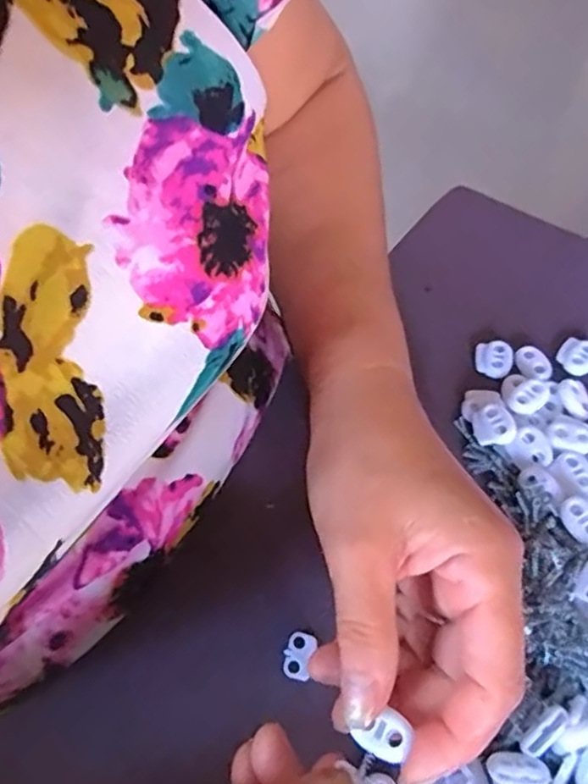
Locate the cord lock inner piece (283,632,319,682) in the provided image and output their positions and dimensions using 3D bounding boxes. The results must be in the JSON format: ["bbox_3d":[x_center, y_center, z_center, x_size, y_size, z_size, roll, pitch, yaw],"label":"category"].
[{"bbox_3d":[0.002,0.114,0.272,0.012,0.004,0.018,11,59,12],"label":"cord lock inner piece"}]

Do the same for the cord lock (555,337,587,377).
[{"bbox_3d":[0.152,-0.019,0.338,0.020,0.005,0.022,35,67,23],"label":"cord lock"}]

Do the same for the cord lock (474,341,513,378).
[{"bbox_3d":[0.108,-0.018,0.342,0.019,0.007,0.020,12,60,12],"label":"cord lock"}]

